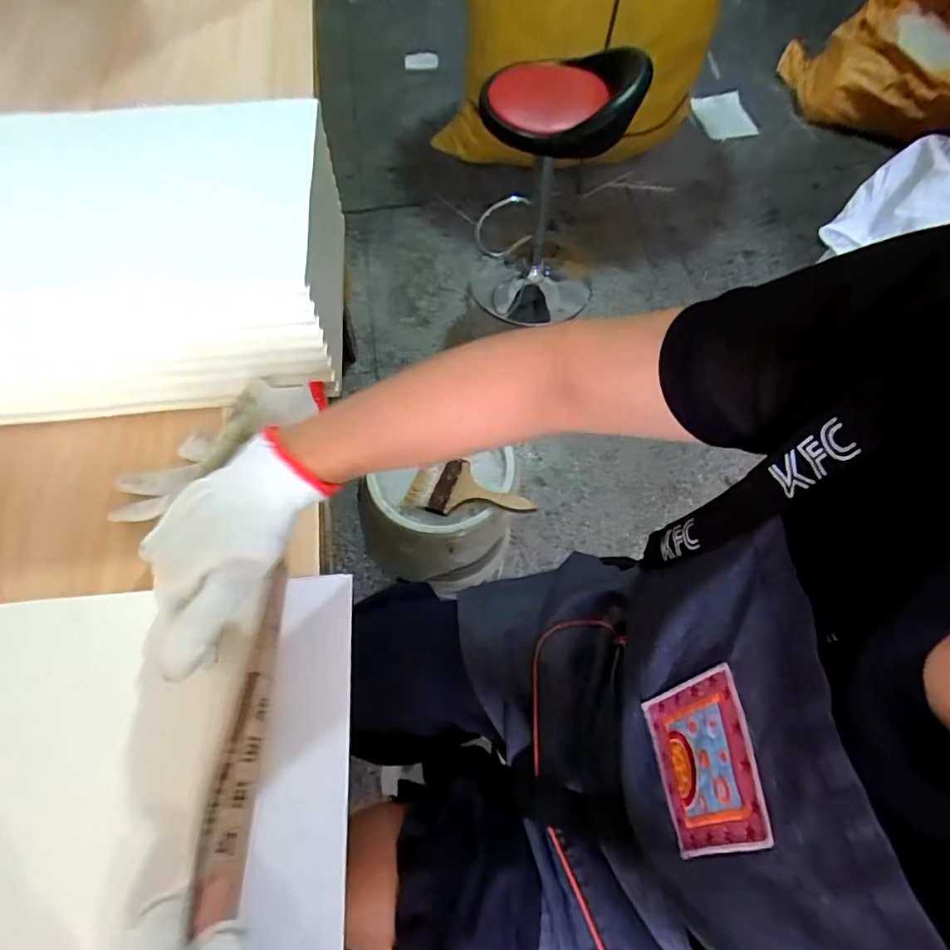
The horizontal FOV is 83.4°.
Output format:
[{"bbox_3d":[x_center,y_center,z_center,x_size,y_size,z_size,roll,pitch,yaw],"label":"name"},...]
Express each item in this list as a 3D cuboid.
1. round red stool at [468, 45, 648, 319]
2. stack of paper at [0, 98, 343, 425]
[{"bbox_3d":[0.198,-0.776,1.564,0.408,0.704,0.349,7,60,3],"label":"round red stool"},{"bbox_3d":[-0.327,-0.200,0.499,0.369,0.148,0.276,-5,60,-4],"label":"stack of paper"}]

